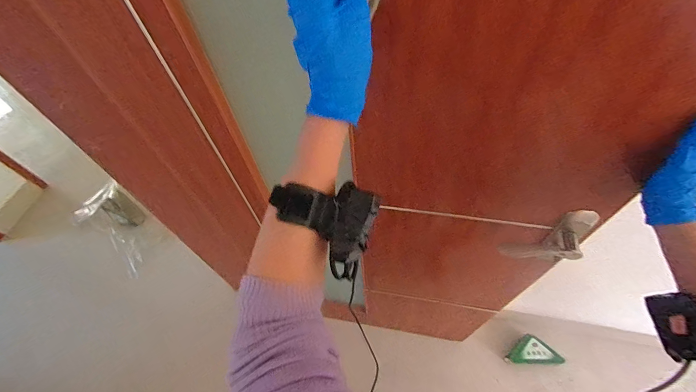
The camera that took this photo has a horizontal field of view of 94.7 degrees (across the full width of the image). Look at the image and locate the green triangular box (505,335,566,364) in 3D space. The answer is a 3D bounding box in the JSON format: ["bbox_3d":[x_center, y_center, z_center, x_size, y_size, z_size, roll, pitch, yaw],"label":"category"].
[{"bbox_3d":[0.797,0.662,1.382,0.218,0.061,0.102,-1,56,4],"label":"green triangular box"}]

